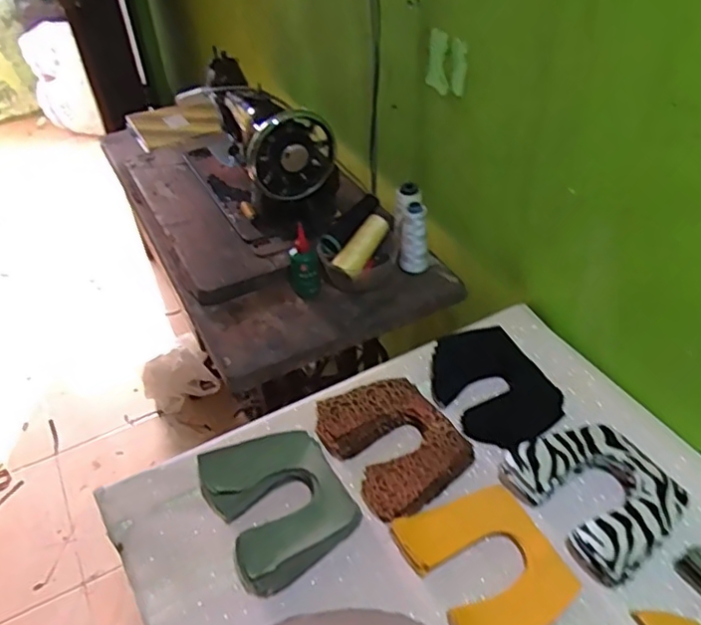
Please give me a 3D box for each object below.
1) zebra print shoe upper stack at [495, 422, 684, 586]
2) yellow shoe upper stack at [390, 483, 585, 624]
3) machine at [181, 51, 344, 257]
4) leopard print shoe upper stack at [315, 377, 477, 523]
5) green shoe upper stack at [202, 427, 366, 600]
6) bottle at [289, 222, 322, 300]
[{"bbox_3d":[0.257,0.186,0.654,0.133,0.043,0.157,-23,45,-20],"label":"zebra print shoe upper stack"},{"bbox_3d":[0.130,0.243,0.609,0.127,0.023,0.153,-22,45,-20],"label":"yellow shoe upper stack"},{"bbox_3d":[-0.163,-0.287,1.079,0.155,0.206,0.398,-22,45,-20],"label":"machine"},{"bbox_3d":[0.047,0.145,0.722,0.130,0.029,0.163,-26,46,-23],"label":"leopard print shoe upper stack"},{"bbox_3d":[-0.075,0.197,0.663,0.132,0.044,0.158,-23,45,-21],"label":"green shoe upper stack"},{"bbox_3d":[-0.070,-0.074,0.926,0.040,0.106,0.042,11,44,16],"label":"bottle"}]

